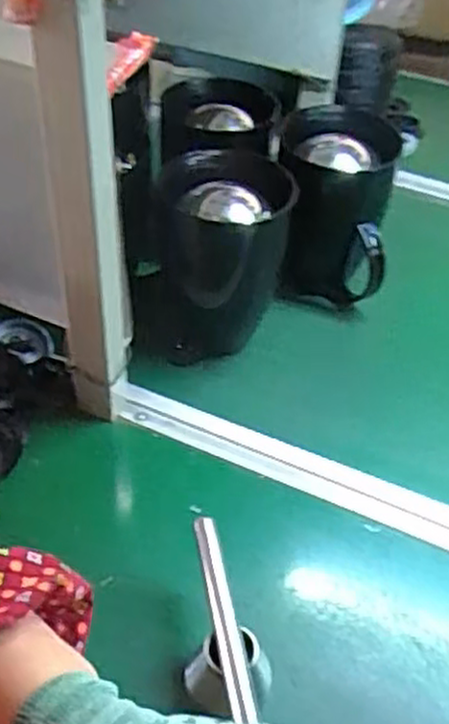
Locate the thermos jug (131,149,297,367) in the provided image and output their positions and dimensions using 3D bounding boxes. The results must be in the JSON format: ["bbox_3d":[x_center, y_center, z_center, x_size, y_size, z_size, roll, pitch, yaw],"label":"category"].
[{"bbox_3d":[-0.014,-0.100,0.798,0.137,0.204,0.126,6,44,2],"label":"thermos jug"}]

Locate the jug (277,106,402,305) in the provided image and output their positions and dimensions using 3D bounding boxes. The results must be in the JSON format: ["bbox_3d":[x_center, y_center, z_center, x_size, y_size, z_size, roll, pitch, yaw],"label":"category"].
[{"bbox_3d":[0.116,-0.167,0.846,0.124,0.176,0.117,5,45,1],"label":"jug"}]

